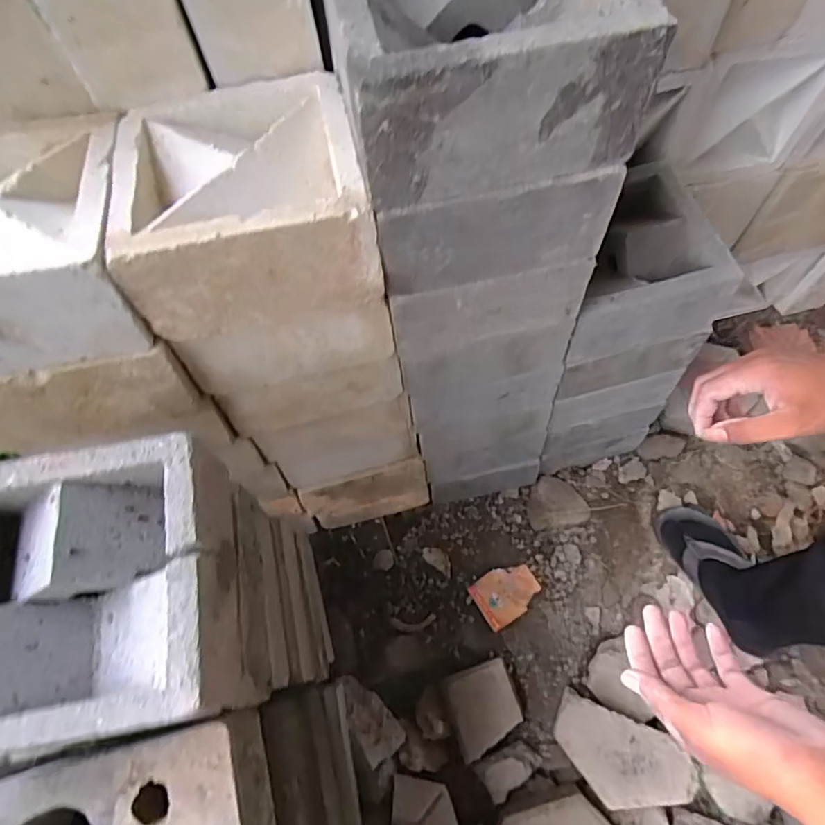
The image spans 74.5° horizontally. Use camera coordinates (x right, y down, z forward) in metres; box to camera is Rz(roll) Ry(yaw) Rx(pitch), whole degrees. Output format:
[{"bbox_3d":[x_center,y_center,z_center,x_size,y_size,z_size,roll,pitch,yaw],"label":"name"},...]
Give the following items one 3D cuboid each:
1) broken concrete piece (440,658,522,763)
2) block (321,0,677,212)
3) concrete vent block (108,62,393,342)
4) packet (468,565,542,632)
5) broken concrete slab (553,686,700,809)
[{"bbox_3d":[0.110,0.452,0.838,0.110,0.026,0.114,-28,58,7],"label":"broken concrete piece"},{"bbox_3d":[0.046,-0.280,0.407,0.201,0.104,0.198,-11,65,-4],"label":"block"},{"bbox_3d":[-0.144,-0.191,0.475,0.194,0.092,0.196,-11,65,-4],"label":"concrete vent block"},{"bbox_3d":[0.165,0.314,0.948,0.109,0.004,0.087,-30,66,-13],"label":"packet"},{"bbox_3d":[0.301,0.505,0.795,0.189,0.034,0.117,24,68,12],"label":"broken concrete slab"}]

